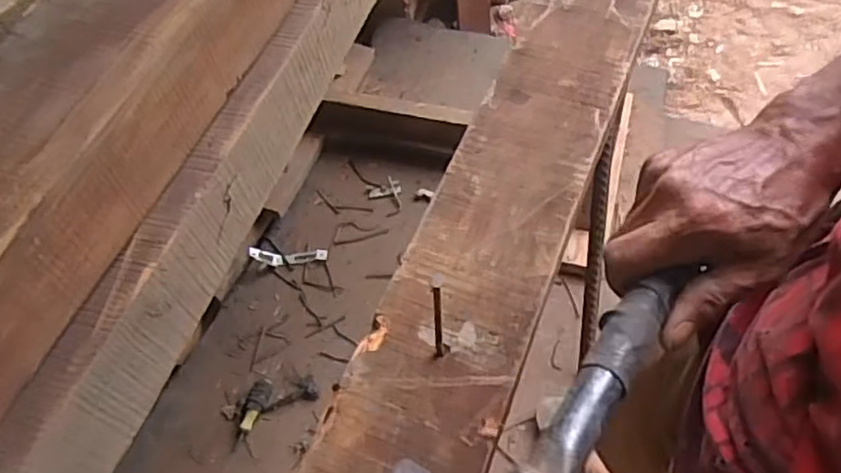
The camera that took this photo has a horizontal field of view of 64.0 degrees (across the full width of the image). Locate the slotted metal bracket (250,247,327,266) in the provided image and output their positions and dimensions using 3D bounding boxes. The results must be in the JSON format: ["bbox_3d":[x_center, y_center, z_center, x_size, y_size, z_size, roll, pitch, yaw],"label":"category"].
[{"bbox_3d":[-0.292,0.042,1.488,0.168,0.024,0.036,-3,56,2],"label":"slotted metal bracket"}]

